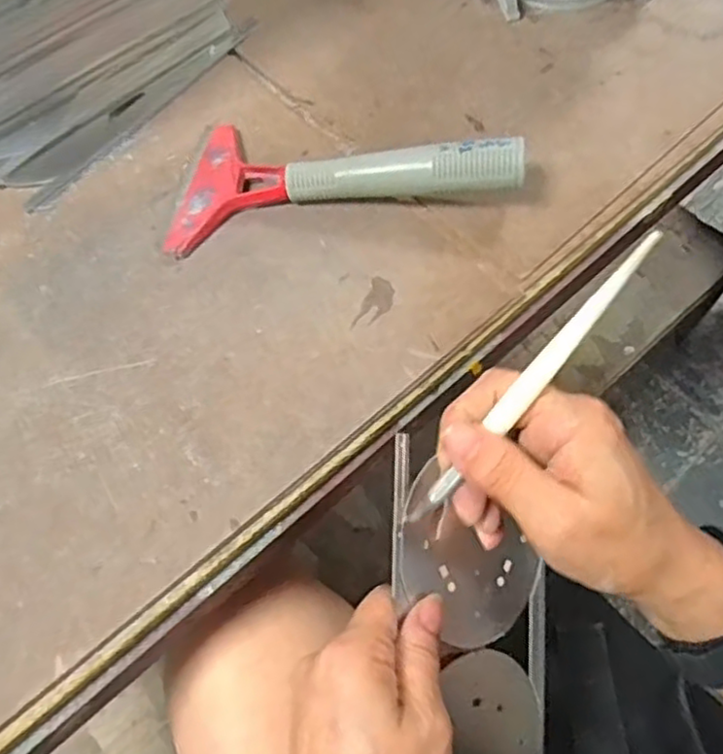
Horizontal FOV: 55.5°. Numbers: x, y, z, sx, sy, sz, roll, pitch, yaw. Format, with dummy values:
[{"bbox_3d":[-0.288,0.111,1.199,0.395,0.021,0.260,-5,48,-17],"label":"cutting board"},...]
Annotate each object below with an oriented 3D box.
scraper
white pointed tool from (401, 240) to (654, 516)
[{"bbox_3d":[-0.013,-0.128,0.409,0.208,0.044,0.098,0,65,2],"label":"scraper"},{"bbox_3d":[0.064,0.005,0.270,0.010,0.007,0.145,43,112,19],"label":"white pointed tool"}]

